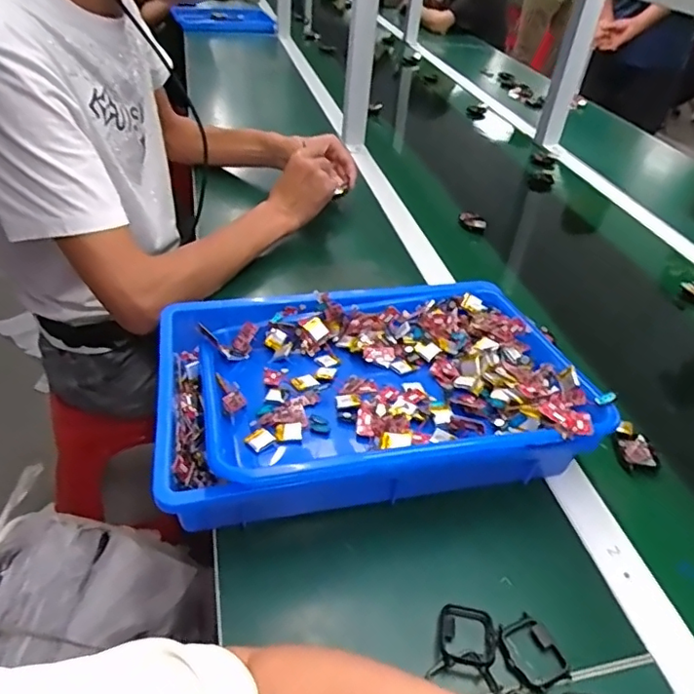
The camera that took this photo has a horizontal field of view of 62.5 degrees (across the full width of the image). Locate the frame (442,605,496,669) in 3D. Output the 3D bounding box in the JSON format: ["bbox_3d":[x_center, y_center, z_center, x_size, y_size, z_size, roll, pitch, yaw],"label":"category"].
[{"bbox_3d":[0.085,0.201,0.400,0.038,0.006,0.040,10,39,5],"label":"frame"}]

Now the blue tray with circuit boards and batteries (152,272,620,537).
[{"bbox_3d":[0.014,0.020,0.538,0.352,0.092,0.286,-4,40,-12],"label":"blue tray with circuit boards and batteries"}]

